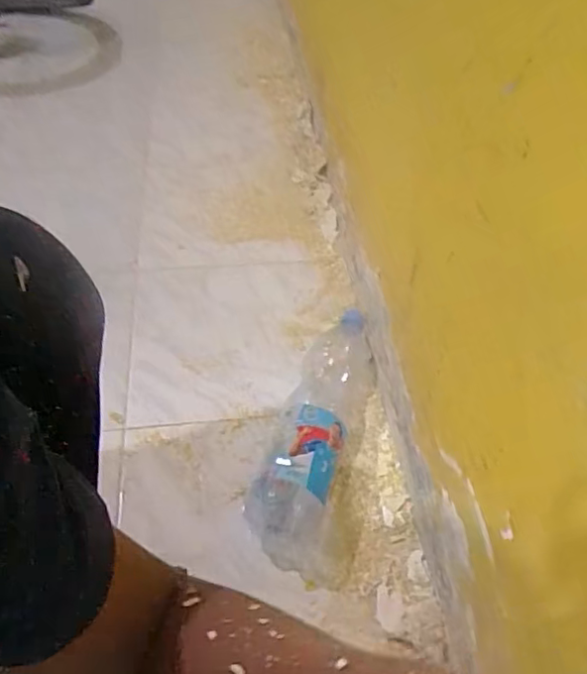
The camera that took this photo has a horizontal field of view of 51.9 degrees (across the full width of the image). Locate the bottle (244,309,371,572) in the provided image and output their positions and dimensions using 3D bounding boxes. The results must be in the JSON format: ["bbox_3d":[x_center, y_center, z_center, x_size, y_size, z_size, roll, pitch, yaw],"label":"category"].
[{"bbox_3d":[0.034,0.089,0.760,0.092,0.091,0.346,14,51,11],"label":"bottle"}]

